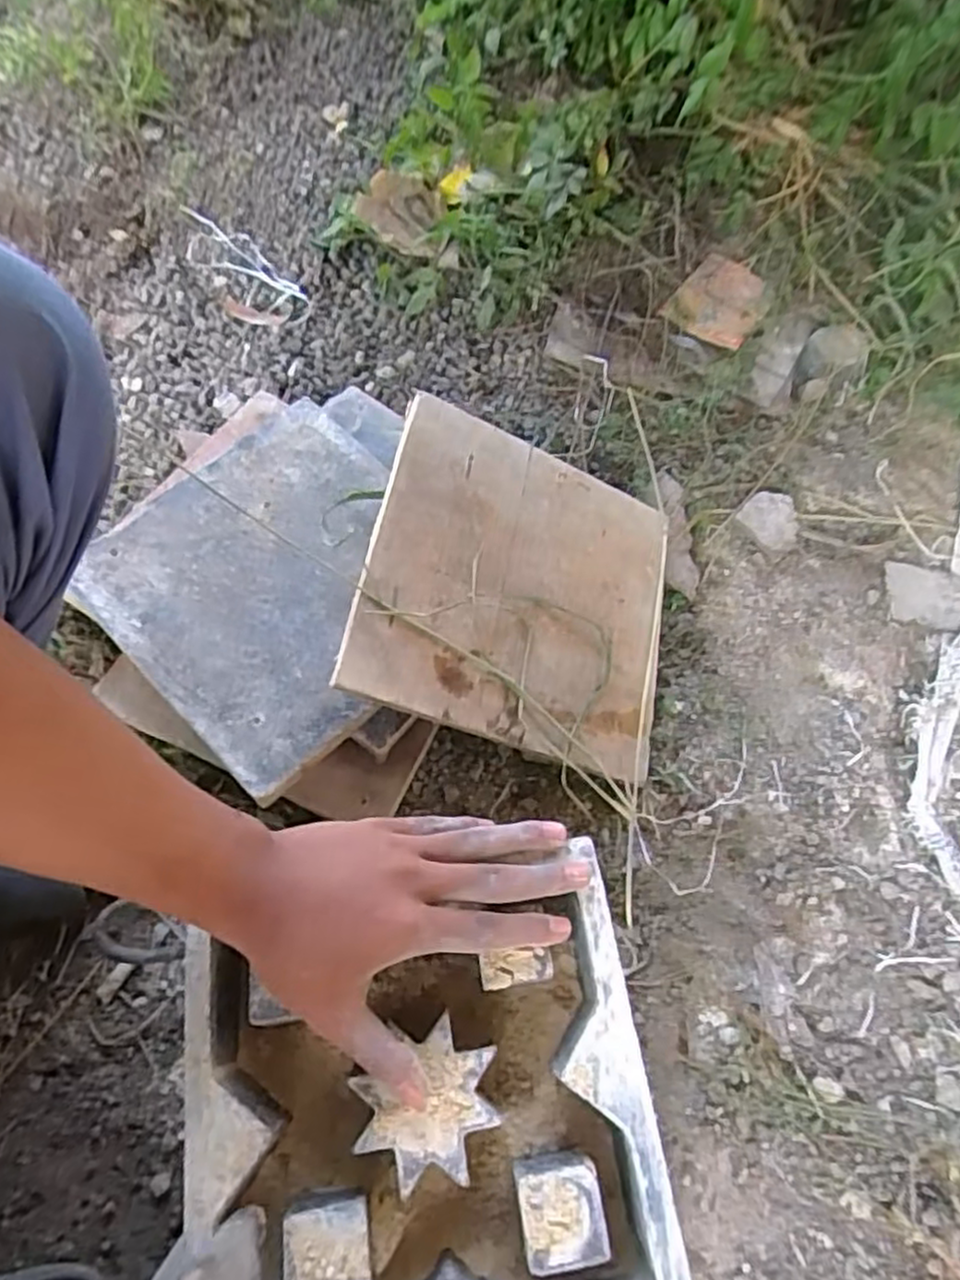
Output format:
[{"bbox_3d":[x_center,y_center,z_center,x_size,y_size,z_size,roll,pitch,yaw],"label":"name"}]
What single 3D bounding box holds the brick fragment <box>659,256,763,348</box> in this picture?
[{"bbox_3d":[0.241,-0.341,0.728,0.085,0.030,0.106,30,65,11],"label":"brick fragment"}]

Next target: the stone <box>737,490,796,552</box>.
[{"bbox_3d":[0.263,-0.109,0.653,0.041,0.015,0.053,-36,71,-19],"label":"stone"}]

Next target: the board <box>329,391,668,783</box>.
[{"bbox_3d":[0.036,-0.040,0.551,0.245,0.011,0.239,19,69,-22],"label":"board"}]

